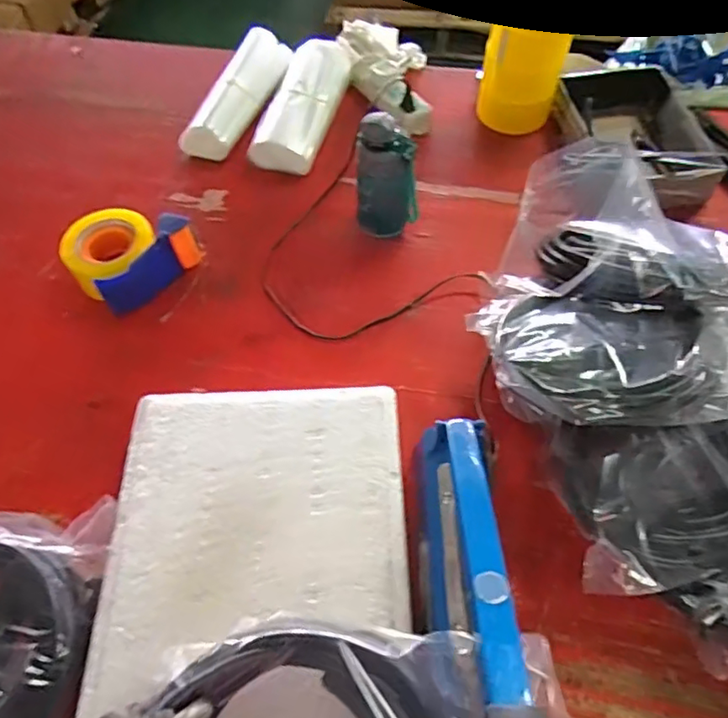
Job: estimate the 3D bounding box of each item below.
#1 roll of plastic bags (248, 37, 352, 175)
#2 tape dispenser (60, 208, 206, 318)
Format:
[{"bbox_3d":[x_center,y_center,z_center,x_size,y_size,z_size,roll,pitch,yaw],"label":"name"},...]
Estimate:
[{"bbox_3d":[-0.094,-0.397,0.911,0.102,0.049,0.261,14,62,9],"label":"roll of plastic bags"},{"bbox_3d":[-0.316,-0.144,0.788,0.126,0.073,0.156,37,65,21],"label":"tape dispenser"}]

